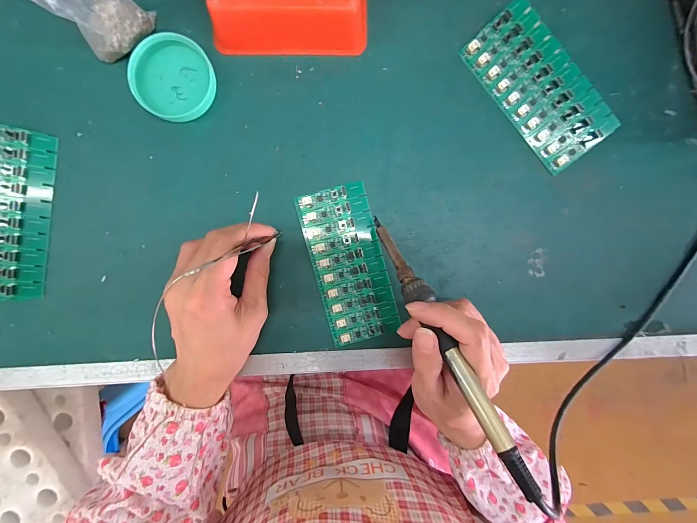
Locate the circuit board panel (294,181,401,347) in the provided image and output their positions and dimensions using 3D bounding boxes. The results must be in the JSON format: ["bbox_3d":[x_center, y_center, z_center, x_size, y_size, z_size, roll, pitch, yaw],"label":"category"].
[{"bbox_3d":[0.001,0.004,0.277,0.063,0.006,0.139,-15,93,-3],"label":"circuit board panel"}]

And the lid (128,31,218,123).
[{"bbox_3d":[-0.148,-0.155,0.261,0.065,0.013,0.064,0,94,-2],"label":"lid"}]

